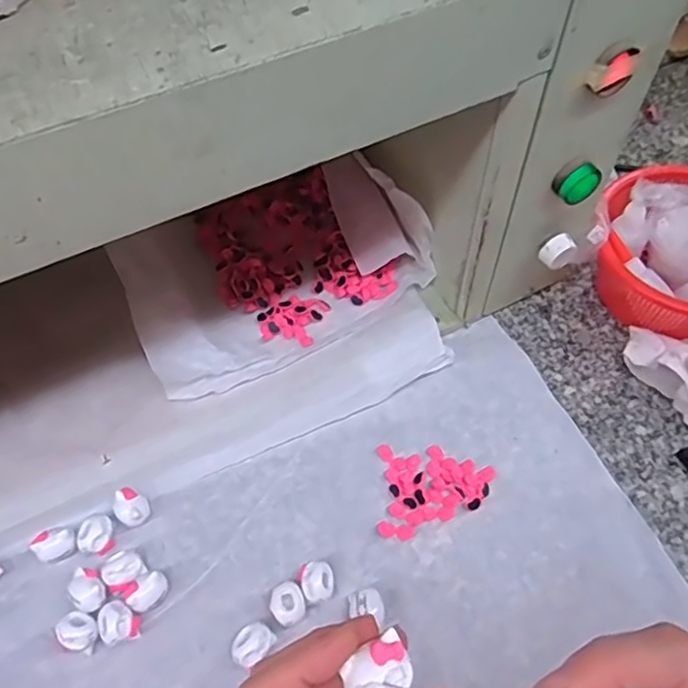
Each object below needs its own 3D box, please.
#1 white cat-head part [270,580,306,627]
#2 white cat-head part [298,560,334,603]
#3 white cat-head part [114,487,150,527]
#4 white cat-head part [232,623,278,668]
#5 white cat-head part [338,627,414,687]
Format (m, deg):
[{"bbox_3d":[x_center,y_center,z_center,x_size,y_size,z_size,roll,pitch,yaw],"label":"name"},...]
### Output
[{"bbox_3d":[-0.035,0.165,0.395,0.021,0.018,0.023,0,57,0],"label":"white cat-head part"},{"bbox_3d":[-0.017,0.153,0.404,0.022,0.017,0.024,0,57,0],"label":"white cat-head part"},{"bbox_3d":[-0.146,0.113,0.432,0.026,0.019,0.022,34,64,20],"label":"white cat-head part"},{"bbox_3d":[-0.056,0.185,0.384,0.022,0.015,0.025,29,62,18],"label":"white cat-head part"},{"bbox_3d":[0.012,0.118,0.227,0.025,0.007,0.019,-24,59,-12],"label":"white cat-head part"}]

